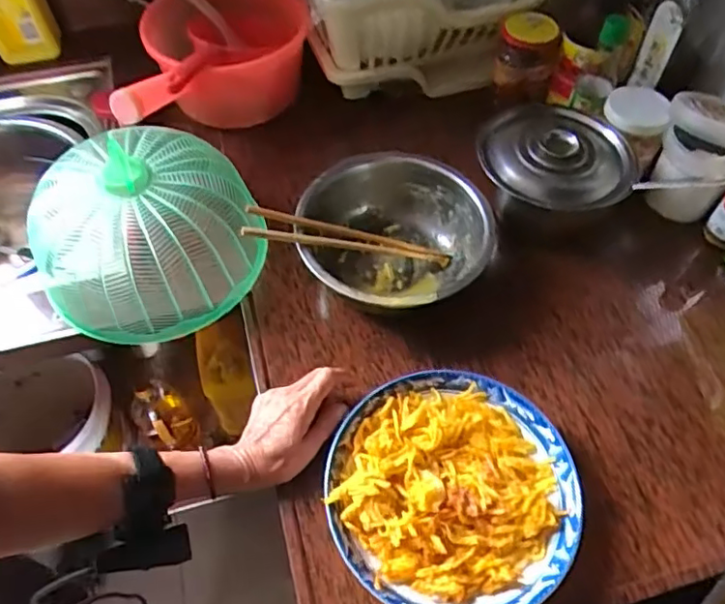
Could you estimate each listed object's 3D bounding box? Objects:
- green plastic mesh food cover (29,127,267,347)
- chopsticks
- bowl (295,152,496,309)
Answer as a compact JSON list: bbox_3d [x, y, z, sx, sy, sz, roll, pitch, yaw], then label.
[{"bbox_3d":[-0.235,-0.069,0.642,0.225,0.155,0.209,-28,60,-17],"label":"green plastic mesh food cover"},{"bbox_3d":[-0.010,-0.064,0.630,0.234,0.017,0.037,9,53,-24],"label":"chopsticks"},{"bbox_3d":[0.031,-0.065,0.642,0.192,0.076,0.200,0,56,0],"label":"bowl"}]

